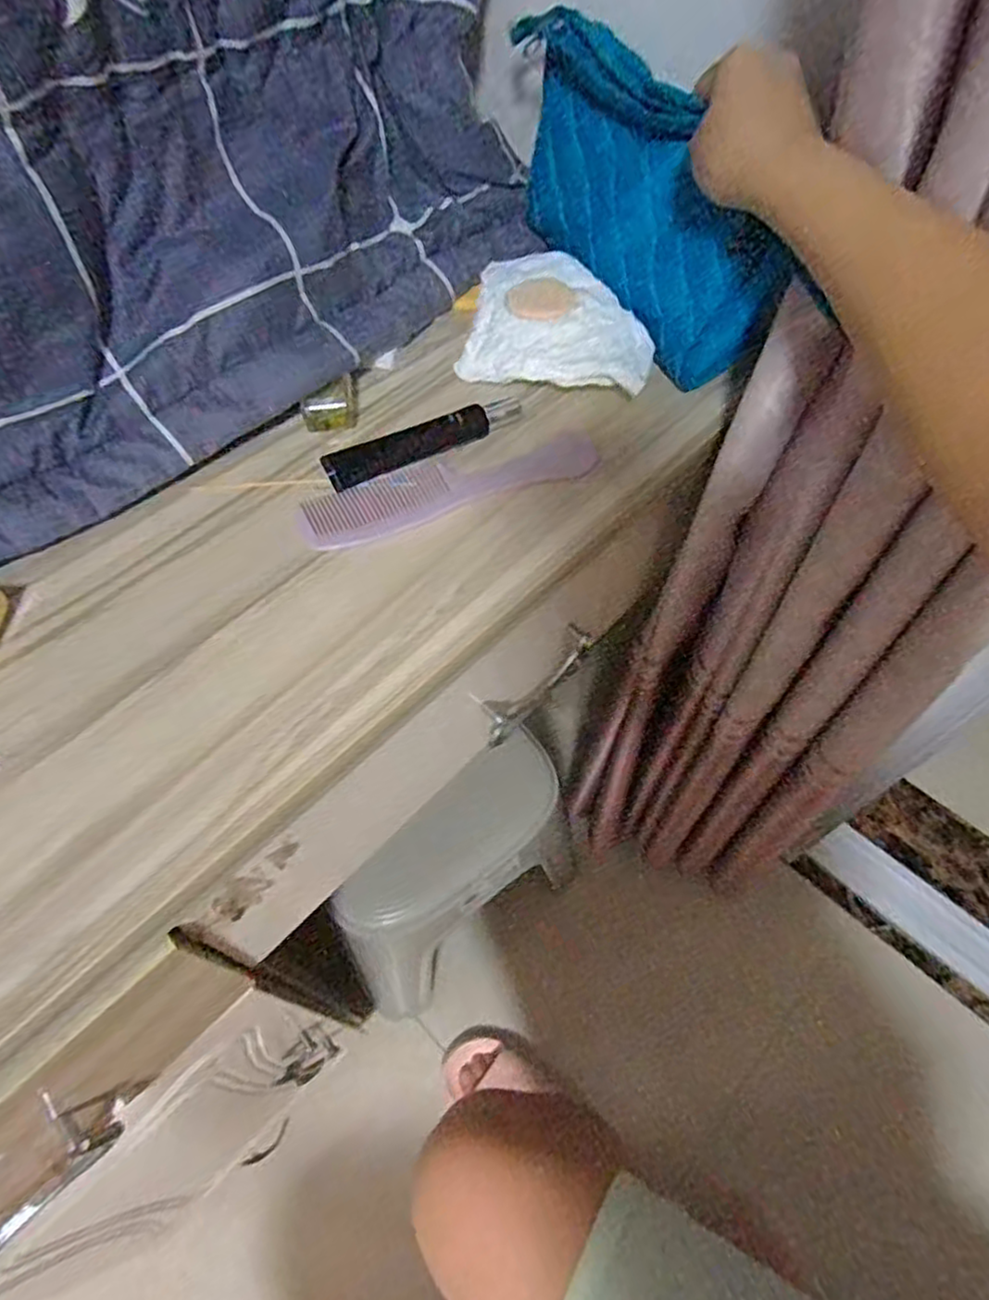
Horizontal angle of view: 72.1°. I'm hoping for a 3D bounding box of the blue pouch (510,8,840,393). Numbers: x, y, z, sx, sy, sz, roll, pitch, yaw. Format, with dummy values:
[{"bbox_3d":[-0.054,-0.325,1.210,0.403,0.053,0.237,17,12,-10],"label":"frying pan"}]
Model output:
[{"bbox_3d":[0.102,-0.325,0.496,0.042,0.137,0.275,-28,77,-15],"label":"blue pouch"}]

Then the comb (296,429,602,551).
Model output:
[{"bbox_3d":[-0.024,-0.111,0.467,0.214,0.009,0.052,-19,62,-16],"label":"comb"}]

